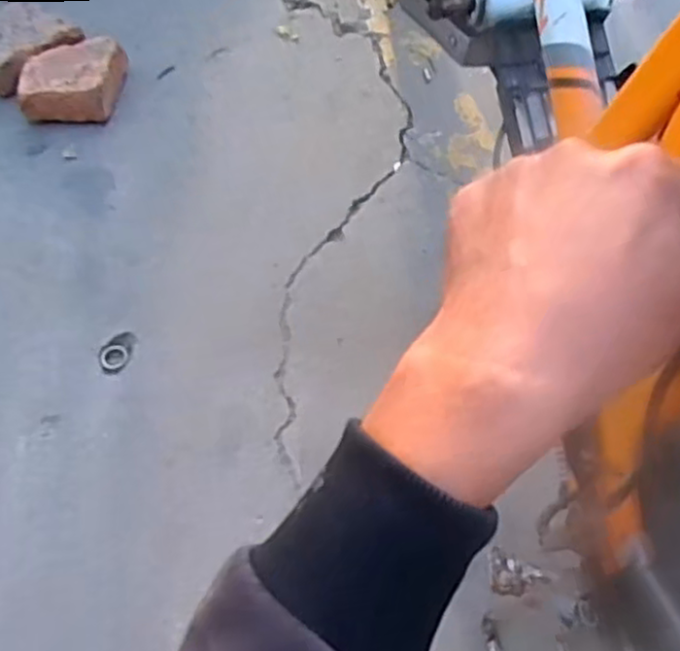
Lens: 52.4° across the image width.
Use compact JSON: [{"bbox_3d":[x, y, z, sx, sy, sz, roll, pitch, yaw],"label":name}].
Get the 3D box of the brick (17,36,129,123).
[{"bbox_3d":[-0.366,-0.340,0.953,0.127,0.063,0.124,1,59,2],"label":"brick"}]

